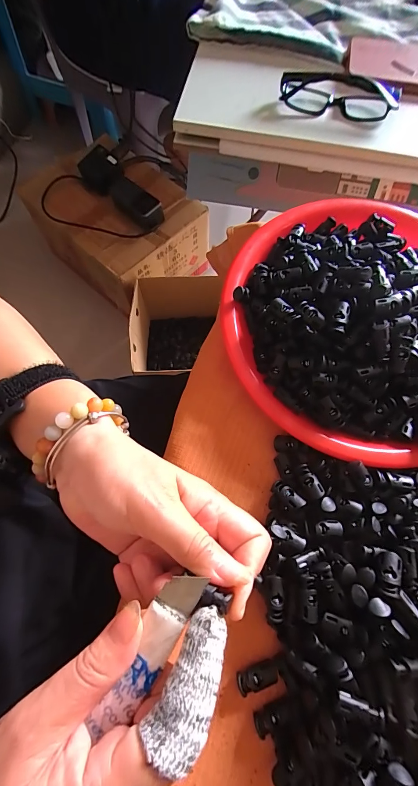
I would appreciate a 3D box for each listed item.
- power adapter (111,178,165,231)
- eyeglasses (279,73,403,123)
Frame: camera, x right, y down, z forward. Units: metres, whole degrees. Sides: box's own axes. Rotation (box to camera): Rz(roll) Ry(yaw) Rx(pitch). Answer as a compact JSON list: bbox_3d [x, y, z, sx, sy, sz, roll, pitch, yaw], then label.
[{"bbox_3d":[-0.167,-0.433,0.730,0.064,0.040,0.148,-41,78,-12],"label":"power adapter"},{"bbox_3d":[0.155,-0.354,0.380,0.138,0.028,0.045,14,73,4],"label":"eyeglasses"}]

